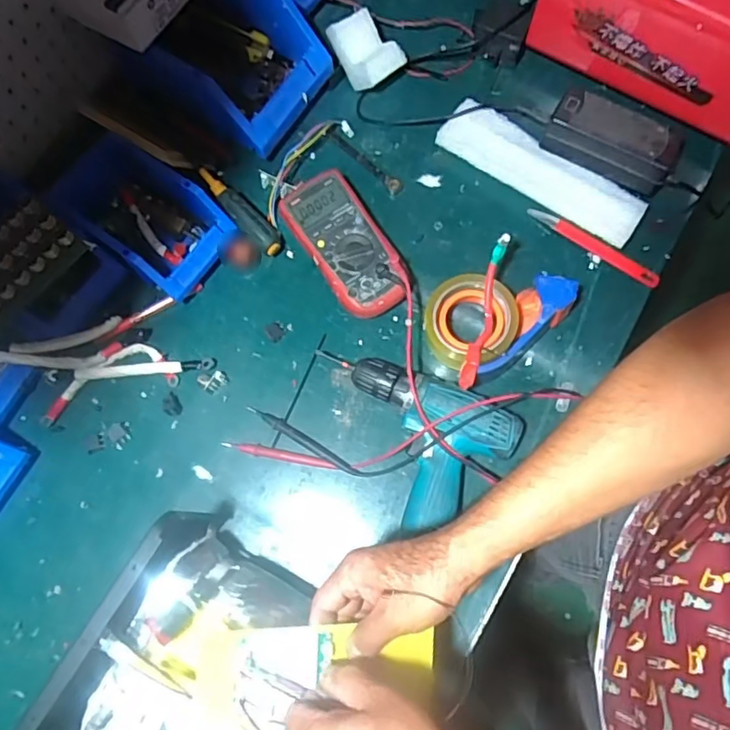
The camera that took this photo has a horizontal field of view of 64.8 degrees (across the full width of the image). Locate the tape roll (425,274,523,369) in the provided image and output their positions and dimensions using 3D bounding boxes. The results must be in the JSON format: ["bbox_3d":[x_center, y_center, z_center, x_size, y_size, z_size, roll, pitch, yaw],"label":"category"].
[{"bbox_3d":[0.118,-0.046,0.638,0.096,0.057,0.099,0,75,1],"label":"tape roll"}]

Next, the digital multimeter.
[{"bbox_3d":[-0.022,-0.134,0.669,0.089,0.048,0.180,-28,76,-6],"label":"digital multimeter"}]

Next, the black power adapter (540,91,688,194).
[{"bbox_3d":[0.294,-0.270,0.684,0.150,0.046,0.086,24,77,7],"label":"black power adapter"}]

